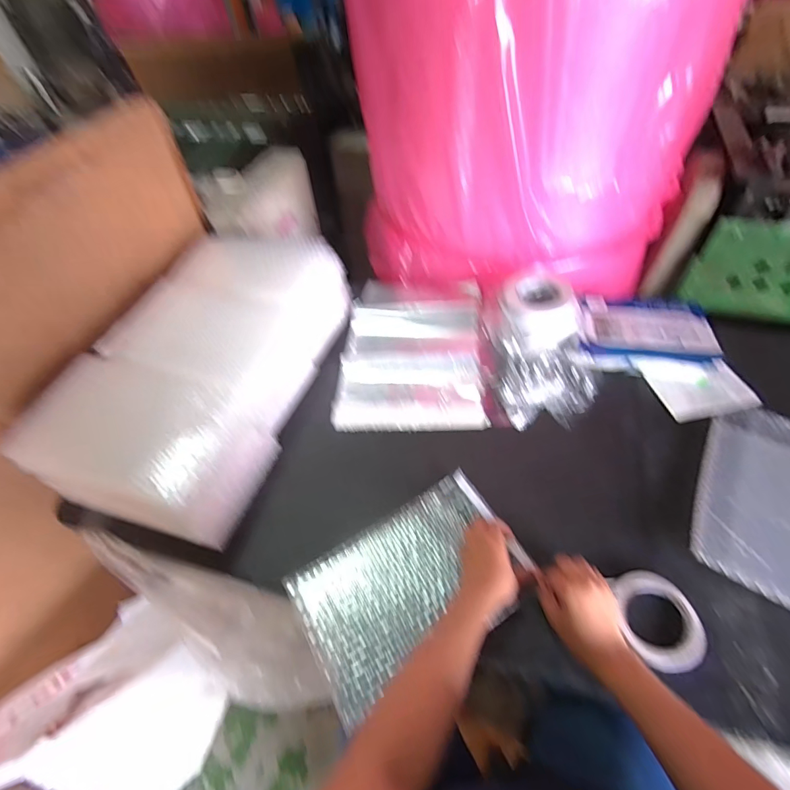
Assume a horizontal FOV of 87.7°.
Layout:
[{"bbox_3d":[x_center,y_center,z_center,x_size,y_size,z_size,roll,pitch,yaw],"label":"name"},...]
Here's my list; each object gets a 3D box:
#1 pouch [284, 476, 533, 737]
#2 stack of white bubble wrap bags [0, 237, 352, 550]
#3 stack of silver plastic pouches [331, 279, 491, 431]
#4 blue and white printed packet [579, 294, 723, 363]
[{"bbox_3d":[0.023,0.247,0.560,0.299,0.018,0.182,-28,53,-17],"label":"pouch"},{"bbox_3d":[-0.328,-0.062,0.750,0.316,0.153,0.577,10,52,14],"label":"stack of white bubble wrap bags"},{"bbox_3d":[0.043,-0.103,0.842,0.284,0.052,0.407,1,51,6],"label":"stack of silver plastic pouches"},{"bbox_3d":[0.469,-0.131,0.776,0.223,0.038,0.143,7,52,11],"label":"blue and white printed packet"}]

